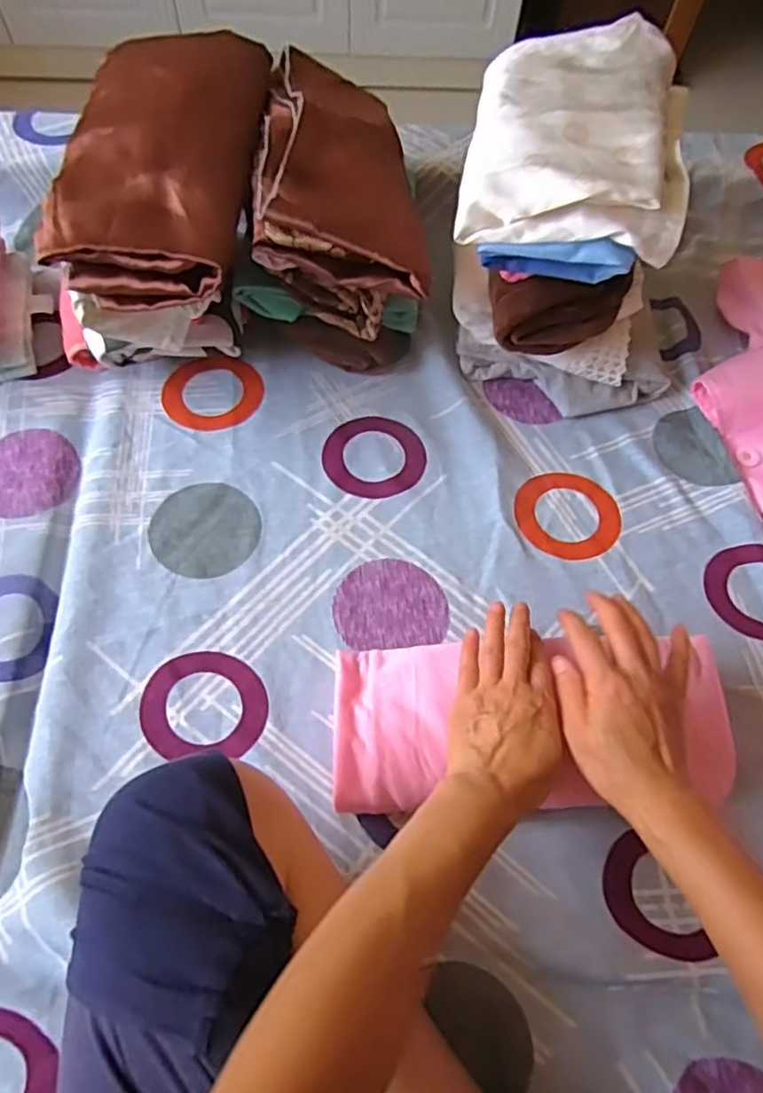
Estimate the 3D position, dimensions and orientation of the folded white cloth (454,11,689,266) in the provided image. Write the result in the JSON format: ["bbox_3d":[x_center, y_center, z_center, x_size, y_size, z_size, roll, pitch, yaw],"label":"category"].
[{"bbox_3d":[0.163,-0.343,0.543,0.170,0.053,0.227,12,64,2],"label":"folded white cloth"}]

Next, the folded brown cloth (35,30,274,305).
[{"bbox_3d":[-0.181,-0.334,0.554,0.147,0.055,0.279,5,64,-1],"label":"folded brown cloth"}]

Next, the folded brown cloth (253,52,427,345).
[{"bbox_3d":[-0.032,-0.335,0.607,0.143,0.123,0.258,2,64,-2],"label":"folded brown cloth"}]

